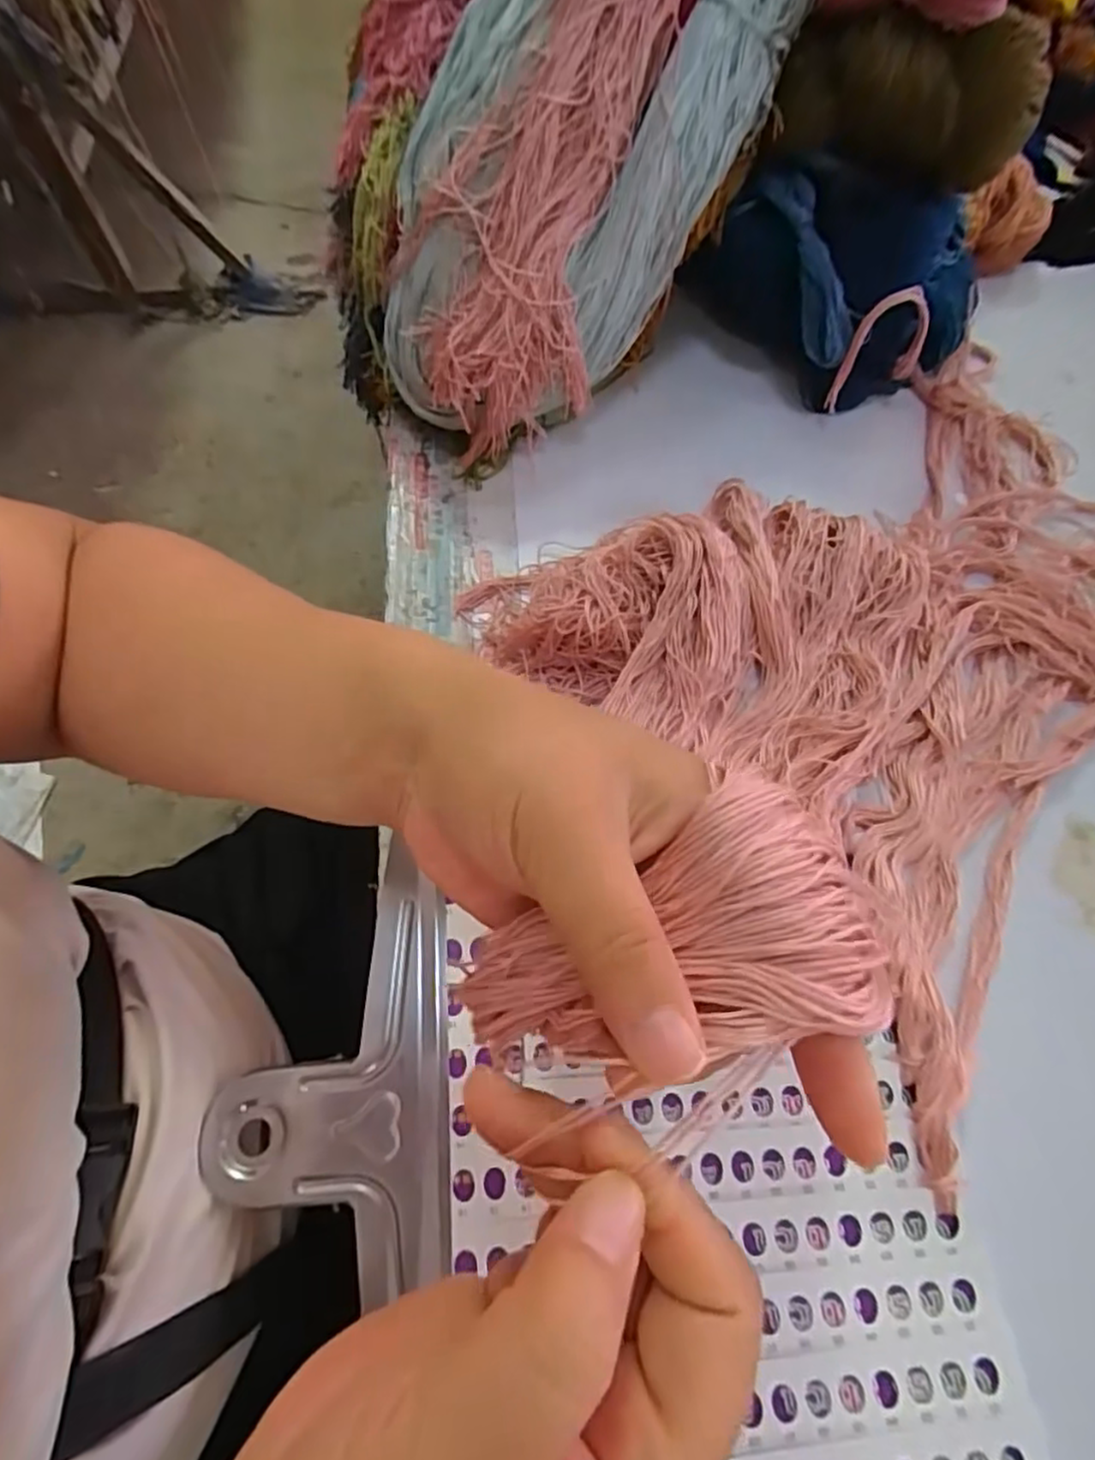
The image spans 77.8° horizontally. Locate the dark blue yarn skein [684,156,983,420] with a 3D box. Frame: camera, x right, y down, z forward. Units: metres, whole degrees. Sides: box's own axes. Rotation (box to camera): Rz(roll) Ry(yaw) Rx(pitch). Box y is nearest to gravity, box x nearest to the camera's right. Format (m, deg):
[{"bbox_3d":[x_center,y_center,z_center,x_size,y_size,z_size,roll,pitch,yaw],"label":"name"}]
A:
[{"bbox_3d":[0.194,-0.308,0.454,0.167,0.107,0.136,41,73,16],"label":"dark blue yarn skein"}]

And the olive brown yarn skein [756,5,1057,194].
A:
[{"bbox_3d":[0.201,-0.353,0.379,0.142,0.058,0.044,11,67,5],"label":"olive brown yarn skein"}]

